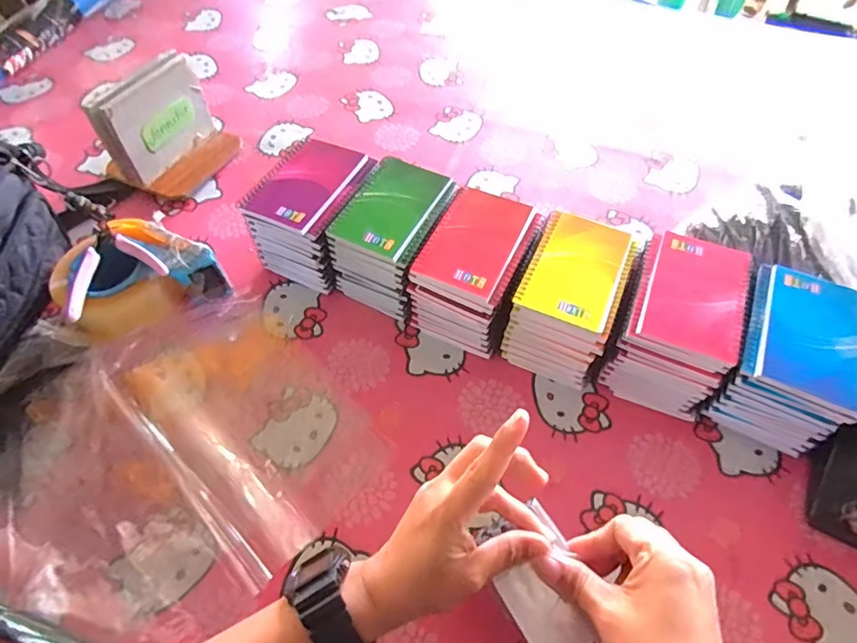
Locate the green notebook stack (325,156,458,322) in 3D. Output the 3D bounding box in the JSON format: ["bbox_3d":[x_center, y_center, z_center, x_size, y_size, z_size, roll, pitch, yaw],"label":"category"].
[{"bbox_3d":[-0.036,-0.094,0.570,0.094,0.104,0.133,21,59,12],"label":"green notebook stack"}]

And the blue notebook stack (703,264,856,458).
[{"bbox_3d":[0.335,0.038,0.483,0.096,0.114,0.131,24,59,14],"label":"blue notebook stack"}]

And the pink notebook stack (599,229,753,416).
[{"bbox_3d":[0.241,0.002,0.506,0.099,0.114,0.135,19,58,12],"label":"pink notebook stack"}]

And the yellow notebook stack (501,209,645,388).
[{"bbox_3d":[0.146,-0.023,0.527,0.091,0.103,0.133,22,59,13],"label":"yellow notebook stack"}]

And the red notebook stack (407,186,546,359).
[{"bbox_3d":[0.051,-0.054,0.546,0.099,0.107,0.133,22,59,13],"label":"red notebook stack"}]

